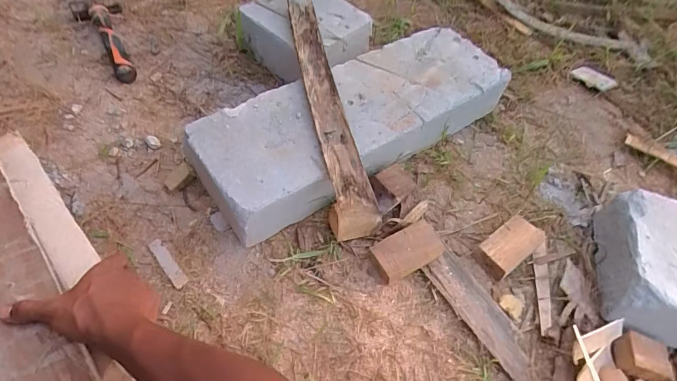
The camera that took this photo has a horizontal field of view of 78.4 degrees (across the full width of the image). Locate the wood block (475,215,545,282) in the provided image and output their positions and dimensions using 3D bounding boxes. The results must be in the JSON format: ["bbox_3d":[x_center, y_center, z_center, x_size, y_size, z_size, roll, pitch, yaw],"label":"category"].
[{"bbox_3d":[0.274,0.088,0.663,0.107,0.038,0.060,-32,66,-23],"label":"wood block"}]

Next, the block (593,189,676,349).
[{"bbox_3d":[0.498,0.116,0.616,0.175,0.090,0.208,17,57,5],"label":"block"}]

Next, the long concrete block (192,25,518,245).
[{"bbox_3d":[0.040,-0.127,0.762,0.596,0.118,0.207,-28,61,-21],"label":"long concrete block"}]

